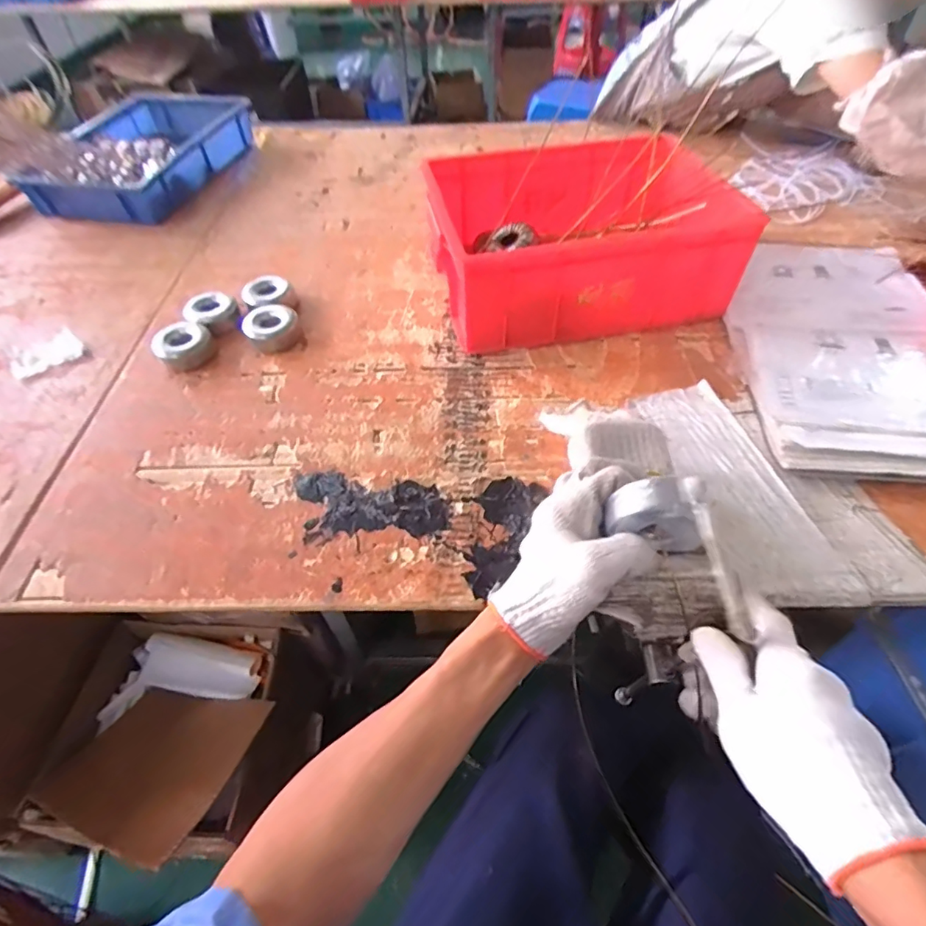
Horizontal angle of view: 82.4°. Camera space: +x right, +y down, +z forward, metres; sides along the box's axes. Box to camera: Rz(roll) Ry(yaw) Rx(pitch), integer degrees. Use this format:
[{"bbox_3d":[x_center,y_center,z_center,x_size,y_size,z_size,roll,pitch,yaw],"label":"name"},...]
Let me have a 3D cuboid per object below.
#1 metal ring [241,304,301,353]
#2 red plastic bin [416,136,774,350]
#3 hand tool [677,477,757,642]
[{"bbox_3d":[-0.273,-0.192,0.760,0.073,0.034,0.073,-1,52,1],"label":"metal ring"},{"bbox_3d":[0.153,-0.340,0.781,0.394,0.160,0.316,-12,52,-7],"label":"red plastic bin"},{"bbox_3d":[0.152,0.057,0.319,0.012,0.010,0.103,-21,92,-14],"label":"hand tool"}]

